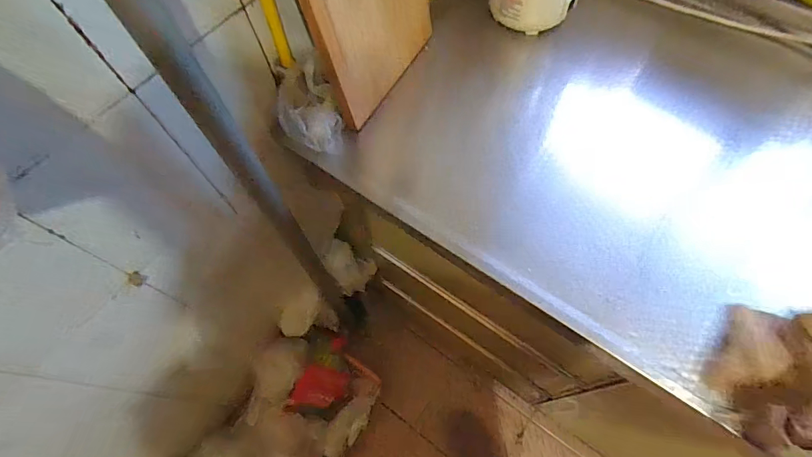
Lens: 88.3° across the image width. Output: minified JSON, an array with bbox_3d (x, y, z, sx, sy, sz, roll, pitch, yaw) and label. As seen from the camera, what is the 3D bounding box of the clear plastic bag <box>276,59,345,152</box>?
[{"bbox_3d":[-0.125,-0.148,0.535,0.073,0.087,0.092,-18,65,-5],"label":"clear plastic bag"}]

